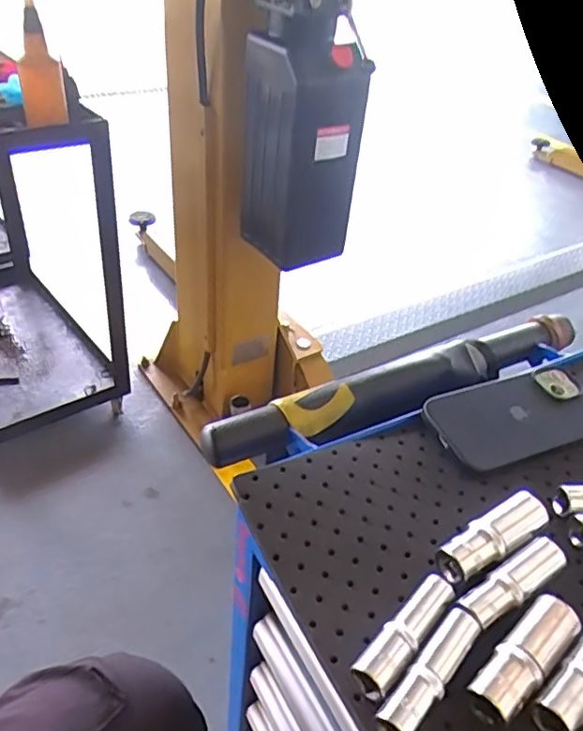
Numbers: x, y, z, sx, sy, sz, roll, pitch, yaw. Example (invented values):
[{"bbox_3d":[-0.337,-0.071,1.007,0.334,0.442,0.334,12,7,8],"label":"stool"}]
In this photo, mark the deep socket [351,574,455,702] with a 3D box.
[{"bbox_3d":[0.065,0.150,0.345,0.020,0.016,0.080,31,44,28],"label":"deep socket"}]

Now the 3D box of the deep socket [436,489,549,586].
[{"bbox_3d":[0.129,0.109,0.391,0.082,0.019,0.025,-20,45,-29],"label":"deep socket"}]

